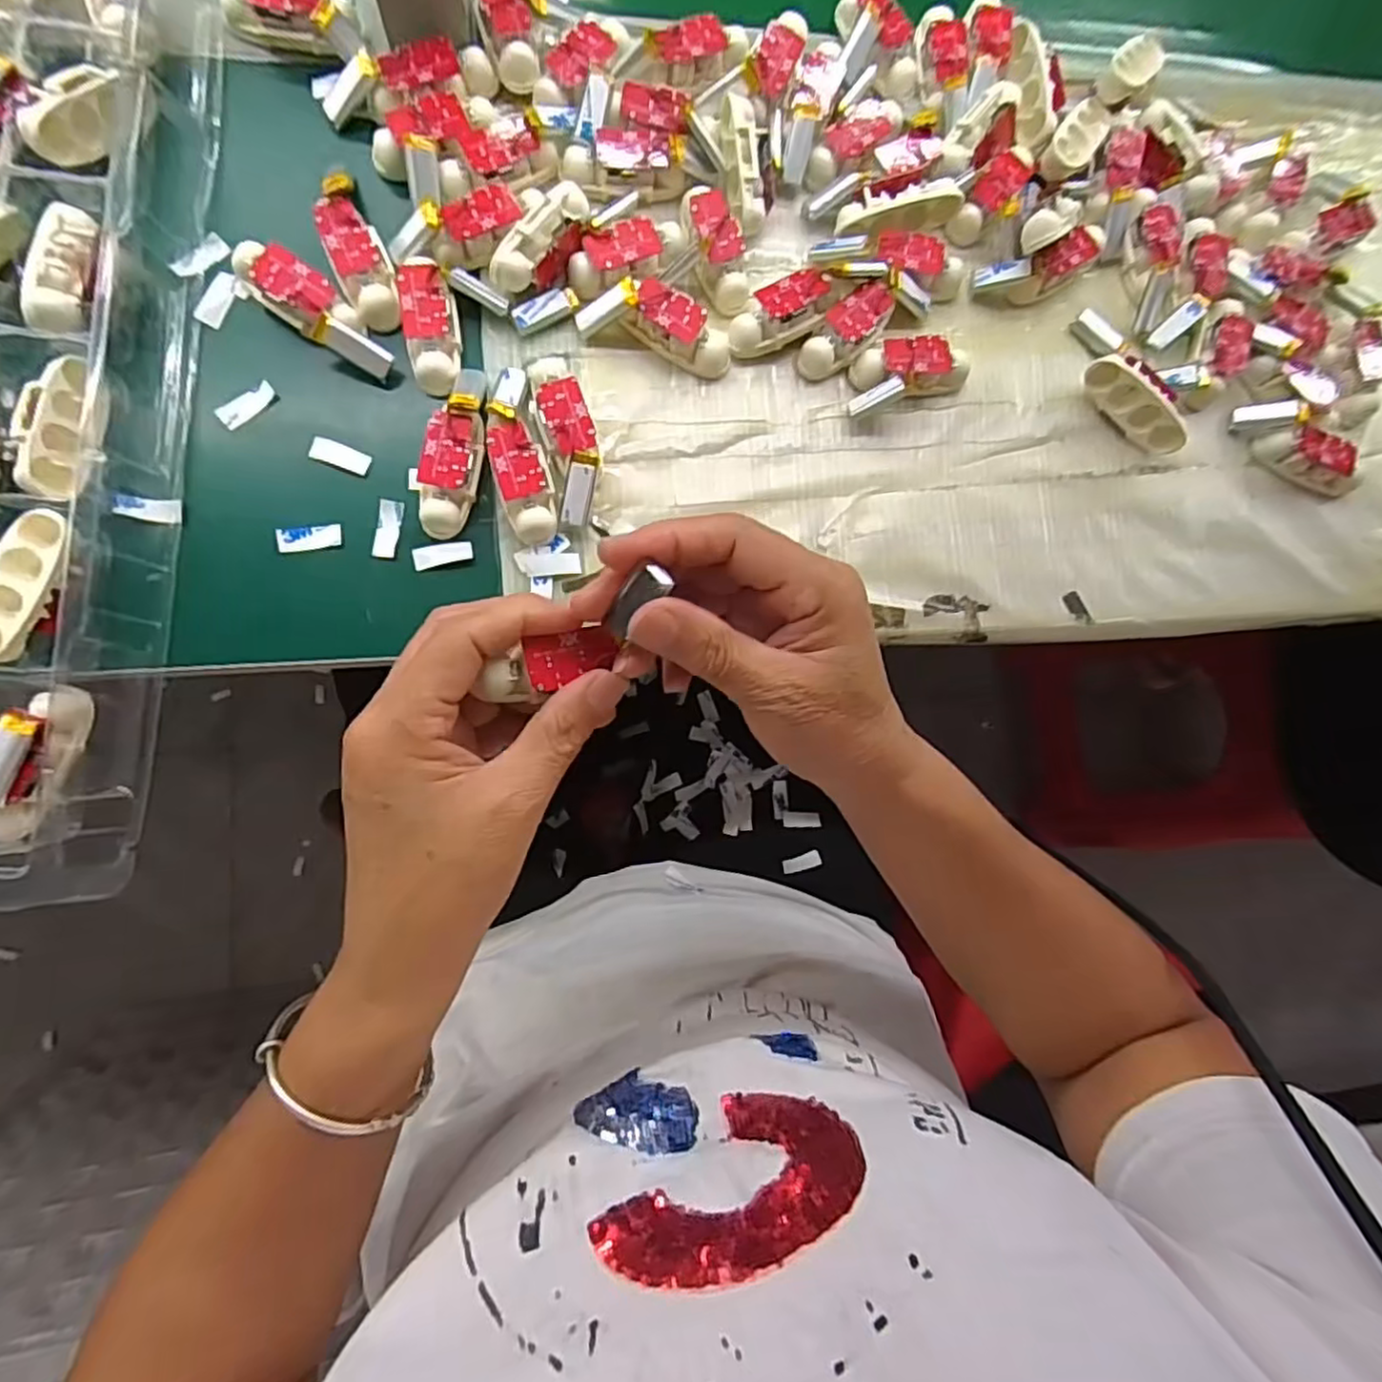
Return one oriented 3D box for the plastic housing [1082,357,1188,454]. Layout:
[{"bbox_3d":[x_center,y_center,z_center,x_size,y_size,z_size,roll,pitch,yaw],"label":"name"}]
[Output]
[{"bbox_3d":[0.242,-0.155,0.373,0.017,0.024,0.063,-40,91,-11],"label":"plastic housing"}]

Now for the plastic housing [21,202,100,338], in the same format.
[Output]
[{"bbox_3d":[-0.265,-0.180,0.291,0.022,0.014,0.061,0,88,-10],"label":"plastic housing"}]

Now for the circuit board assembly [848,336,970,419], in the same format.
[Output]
[{"bbox_3d":[0.115,-0.167,0.357,0.067,0.022,0.030,-15,86,-10],"label":"circuit board assembly"}]

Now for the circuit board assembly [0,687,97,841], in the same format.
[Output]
[{"bbox_3d":[-0.269,0.030,0.277,0.021,0.025,0.065,25,80,-5],"label":"circuit board assembly"}]

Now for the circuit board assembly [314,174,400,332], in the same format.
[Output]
[{"bbox_3d":[-0.156,-0.205,0.323,0.025,0.018,0.061,-21,87,-11],"label":"circuit board assembly"}]

